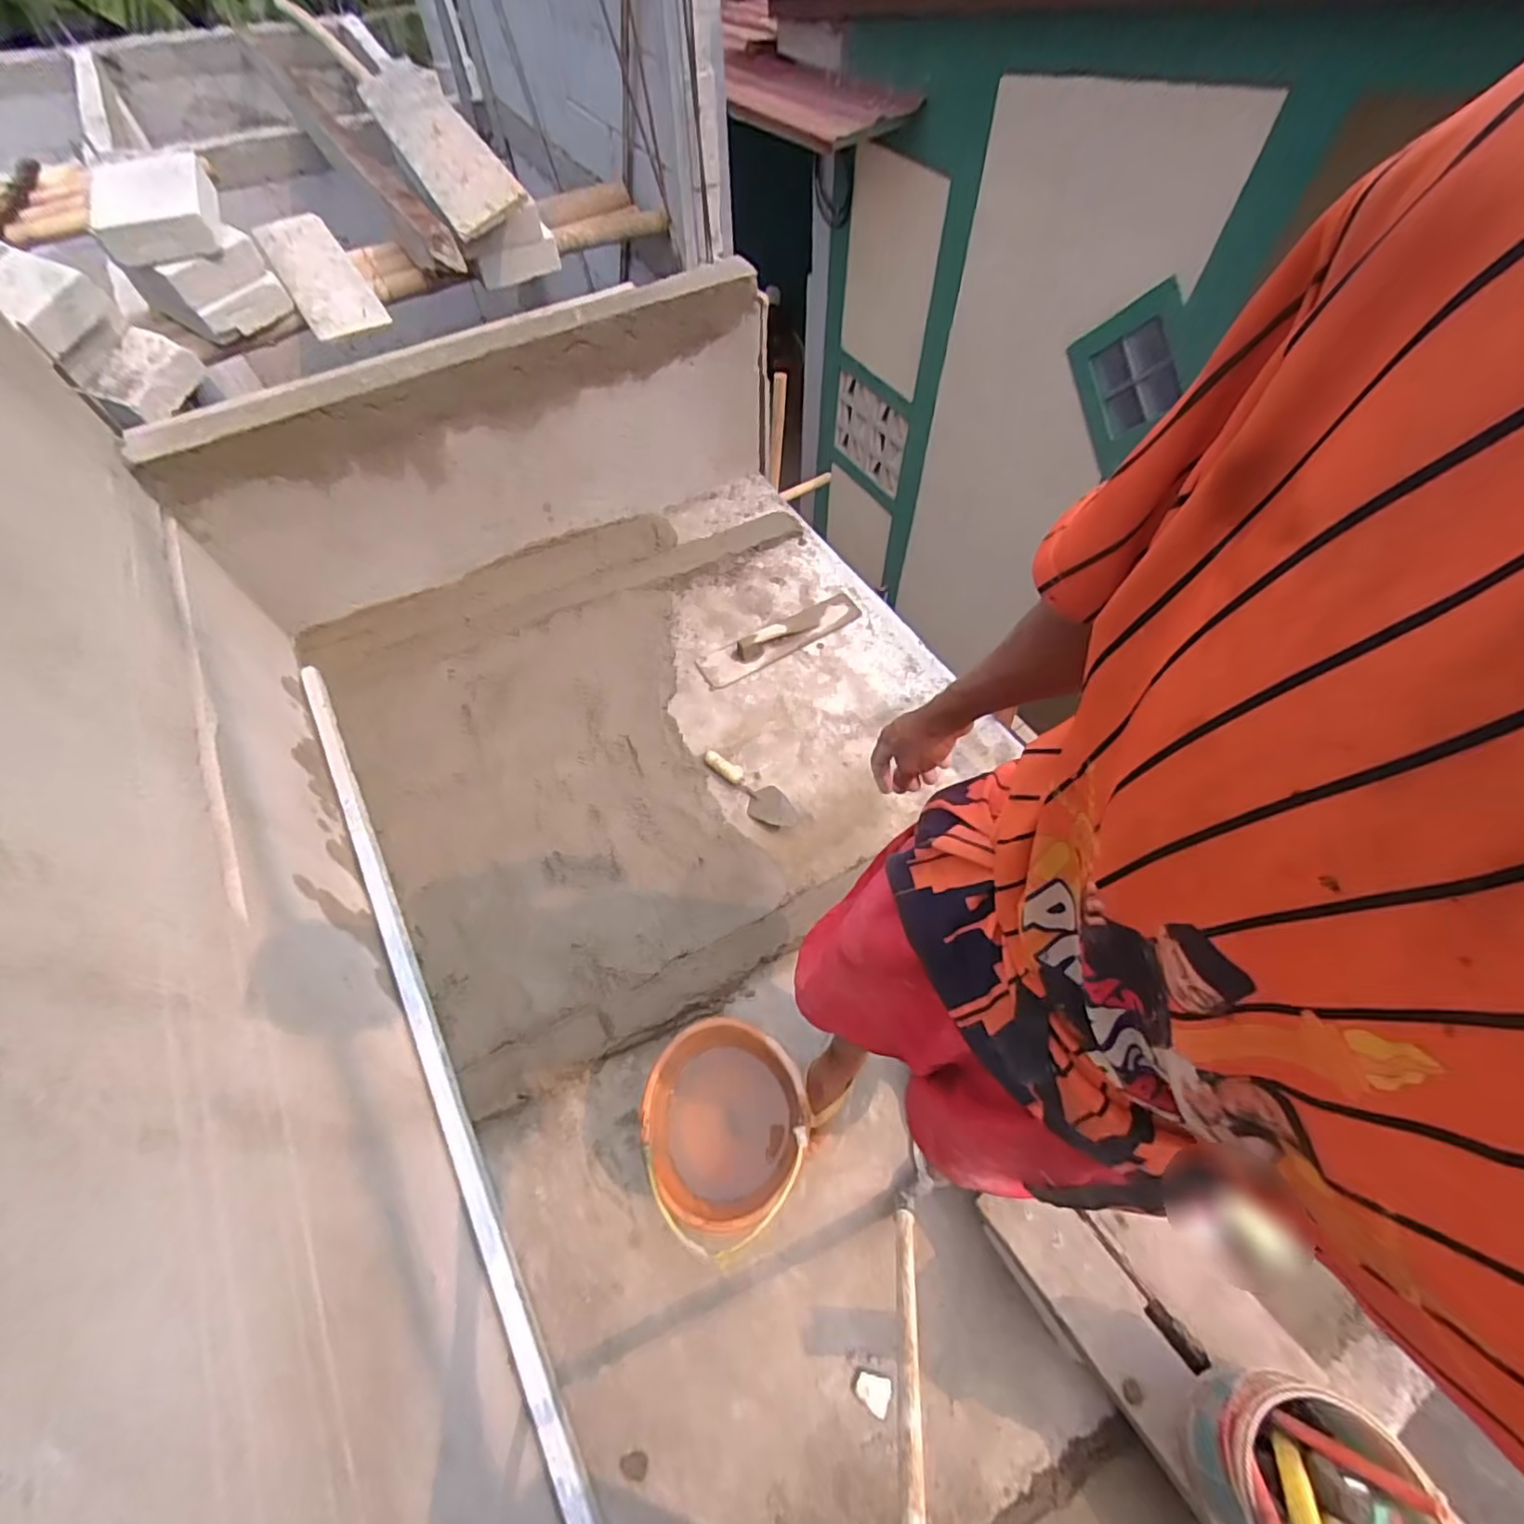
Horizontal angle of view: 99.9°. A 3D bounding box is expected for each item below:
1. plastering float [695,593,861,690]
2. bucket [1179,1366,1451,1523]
[{"bbox_3d":[0.052,-0.344,1.773,0.511,0.057,0.134,-33,63,-17],"label":"plastering float"},{"bbox_3d":[0.608,0.817,0.736,0.168,0.199,0.182,-1,59,1],"label":"bucket"}]

